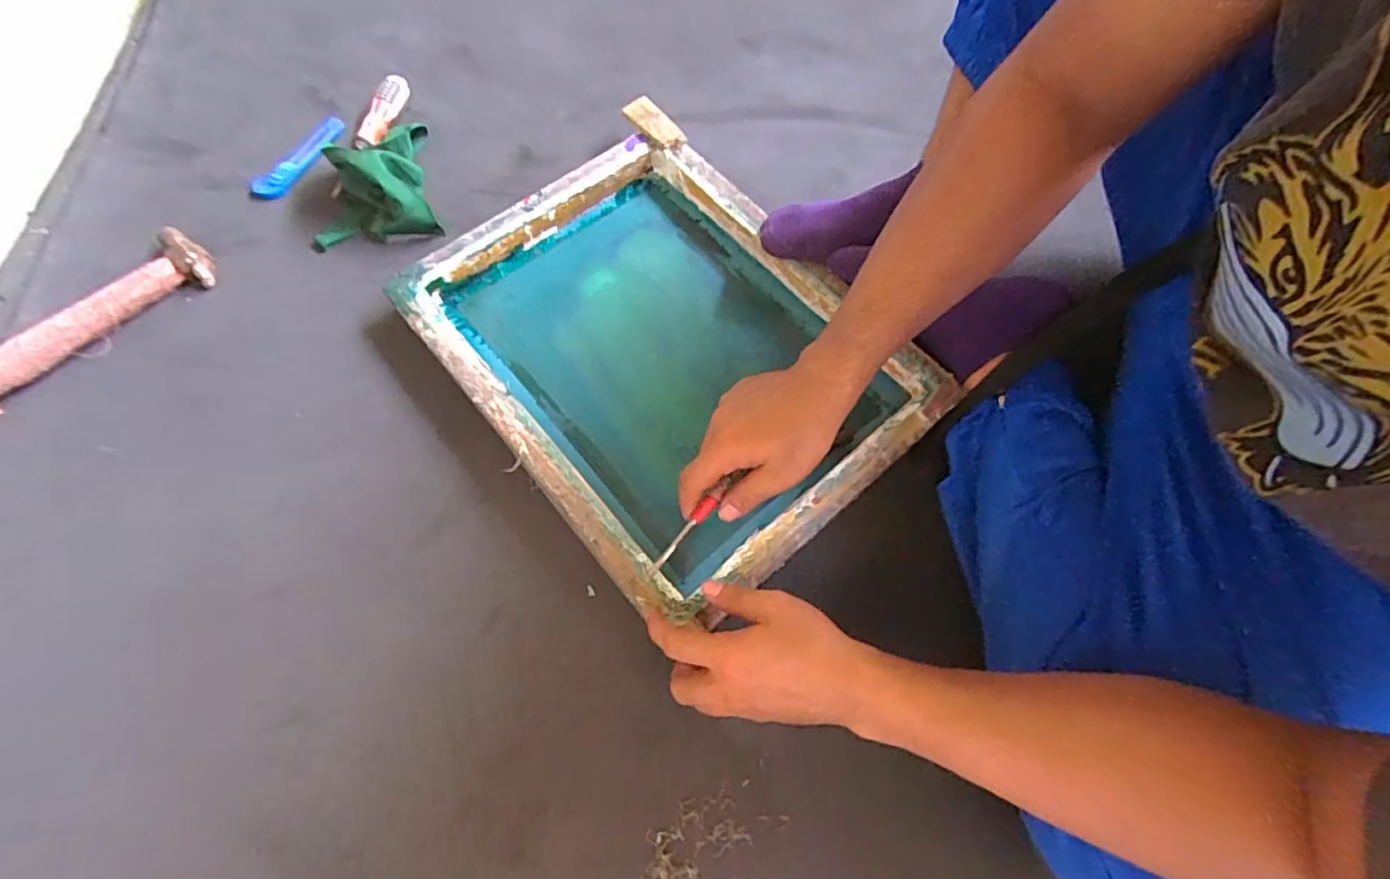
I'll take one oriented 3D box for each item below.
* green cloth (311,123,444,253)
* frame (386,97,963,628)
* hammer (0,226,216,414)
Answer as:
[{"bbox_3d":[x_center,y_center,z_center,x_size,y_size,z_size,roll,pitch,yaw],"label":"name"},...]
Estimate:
[{"bbox_3d":[-0.371,-0.307,0.660,0.135,0.064,0.163,-11,71,-4],"label":"green cloth"},{"bbox_3d":[-0.031,-0.087,0.581,0.356,0.049,0.450,-35,74,-12],"label":"frame"},{"bbox_3d":[-0.618,-0.116,0.591,0.070,0.051,0.266,37,74,12],"label":"hammer"}]

